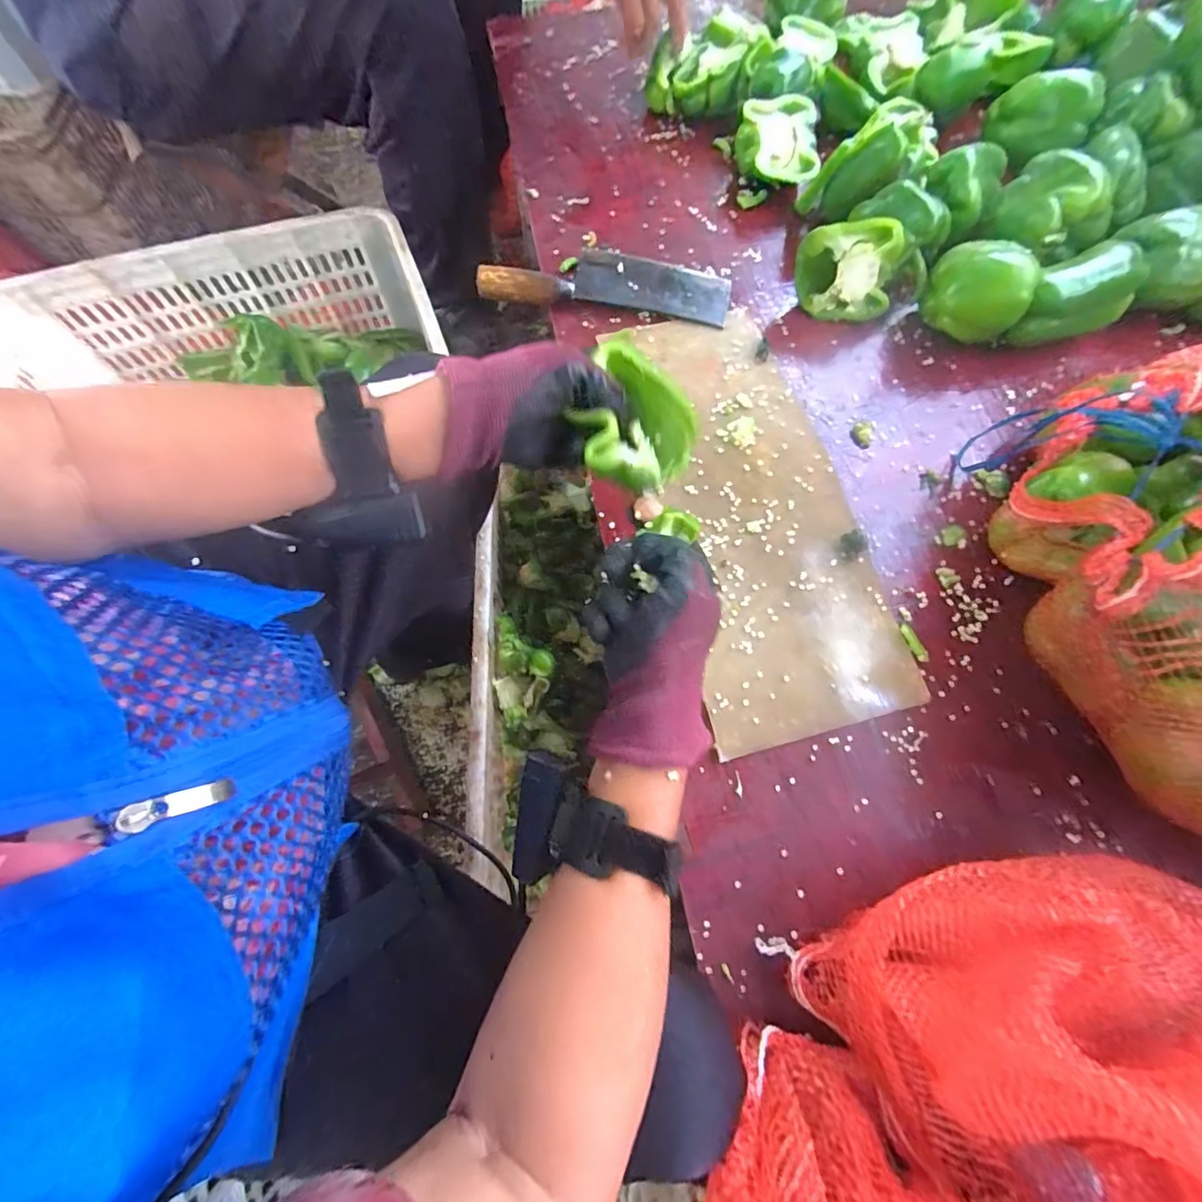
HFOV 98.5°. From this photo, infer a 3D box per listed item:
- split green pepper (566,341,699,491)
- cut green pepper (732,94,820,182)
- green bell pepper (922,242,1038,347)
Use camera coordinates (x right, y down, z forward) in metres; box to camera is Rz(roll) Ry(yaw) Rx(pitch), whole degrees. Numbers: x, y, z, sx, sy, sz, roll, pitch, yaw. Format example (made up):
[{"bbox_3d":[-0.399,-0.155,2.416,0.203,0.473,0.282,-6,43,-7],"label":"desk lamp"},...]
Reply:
[{"bbox_3d":[0.027,-0.125,0.361,0.079,0.044,0.084,17,72,5],"label":"split green pepper"},{"bbox_3d":[0.199,-0.513,0.581,0.090,0.049,0.075,-14,72,-6],"label":"cut green pepper"},{"bbox_3d":[0.367,-0.305,0.504,0.086,0.068,0.063,17,72,5],"label":"green bell pepper"}]

